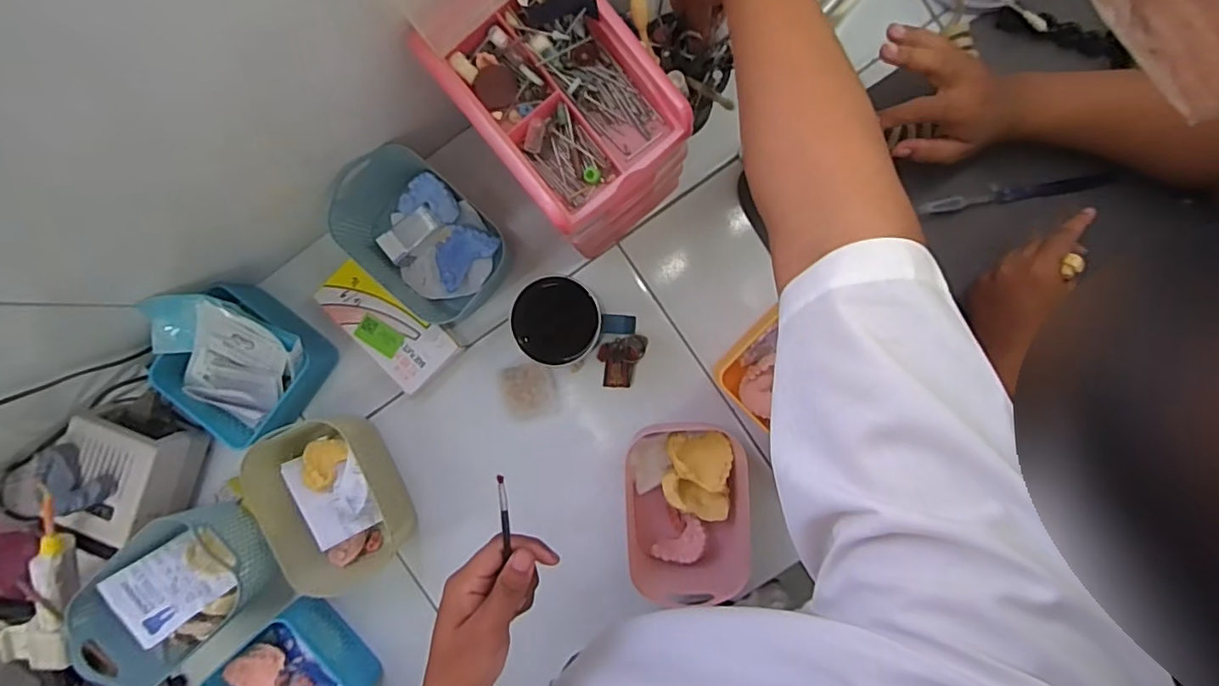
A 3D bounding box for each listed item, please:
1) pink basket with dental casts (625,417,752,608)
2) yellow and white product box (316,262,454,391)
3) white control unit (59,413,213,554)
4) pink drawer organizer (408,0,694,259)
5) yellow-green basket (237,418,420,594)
[{"bbox_3d":[0.080,0.170,0.596,0.128,0.063,0.174,-3,92,3],"label":"pink basket with dental casts"},{"bbox_3d":[-0.237,-0.023,0.624,0.073,0.034,0.145,-43,90,4],"label":"yellow and white product box"},{"bbox_3d":[-0.500,0.138,0.603,0.088,0.070,0.121,13,93,2],"label":"white control unit"},{"bbox_3d":[-0.035,-0.191,0.507,0.128,0.200,0.190,-39,90,4],"label":"pink drawer organizer"},{"bbox_3d":[-0.288,0.167,0.611,0.130,0.076,0.176,-18,91,3],"label":"yellow-green basket"}]

